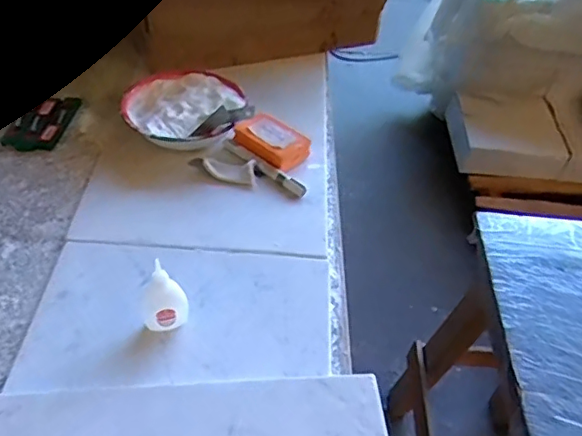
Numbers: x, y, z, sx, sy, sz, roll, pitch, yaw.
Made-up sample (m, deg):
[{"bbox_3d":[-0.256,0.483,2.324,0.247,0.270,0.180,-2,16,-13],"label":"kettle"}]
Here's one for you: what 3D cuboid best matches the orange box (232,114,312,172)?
[{"bbox_3d":[-0.025,-0.107,0.777,0.101,0.031,0.066,36,54,26],"label":"orange box"}]

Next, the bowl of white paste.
[{"bbox_3d":[-0.153,-0.148,0.800,0.165,0.048,0.165,3,48,-3],"label":"bowl of white paste"}]

